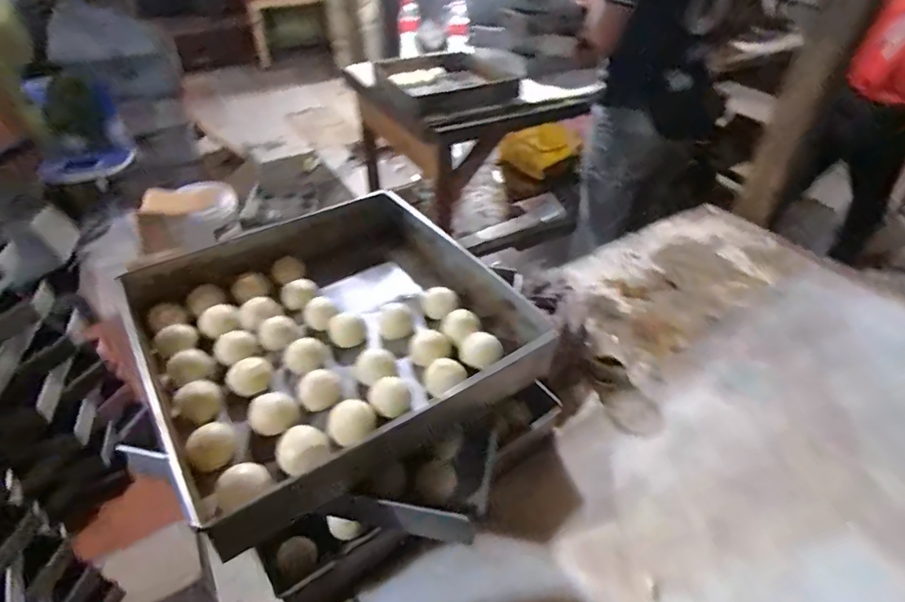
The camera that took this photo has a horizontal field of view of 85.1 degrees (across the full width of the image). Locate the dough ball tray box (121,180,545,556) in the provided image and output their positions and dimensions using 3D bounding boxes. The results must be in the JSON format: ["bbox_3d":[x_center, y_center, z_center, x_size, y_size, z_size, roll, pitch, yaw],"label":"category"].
[{"bbox_3d":[-0.159,0.031,0.645,0.432,0.081,0.429,-23,46,-23],"label":"dough ball tray box"}]

